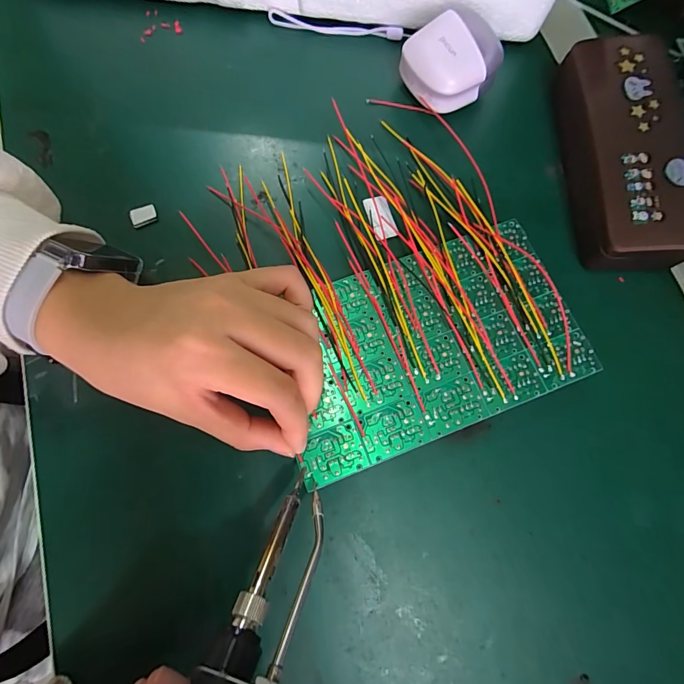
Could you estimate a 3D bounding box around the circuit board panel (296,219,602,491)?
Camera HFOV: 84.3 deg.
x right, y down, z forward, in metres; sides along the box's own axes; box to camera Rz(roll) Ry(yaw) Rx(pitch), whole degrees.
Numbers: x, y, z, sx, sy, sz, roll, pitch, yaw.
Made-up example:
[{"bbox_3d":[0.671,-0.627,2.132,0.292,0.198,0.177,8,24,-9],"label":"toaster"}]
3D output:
[{"bbox_3d":[0.047,-0.001,0.211,0.164,0.004,0.100,-20,78,-5],"label":"circuit board panel"}]

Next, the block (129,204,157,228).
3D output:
[{"bbox_3d":[-0.125,-0.080,0.239,0.016,0.004,0.010,-20,78,-5],"label":"block"}]

